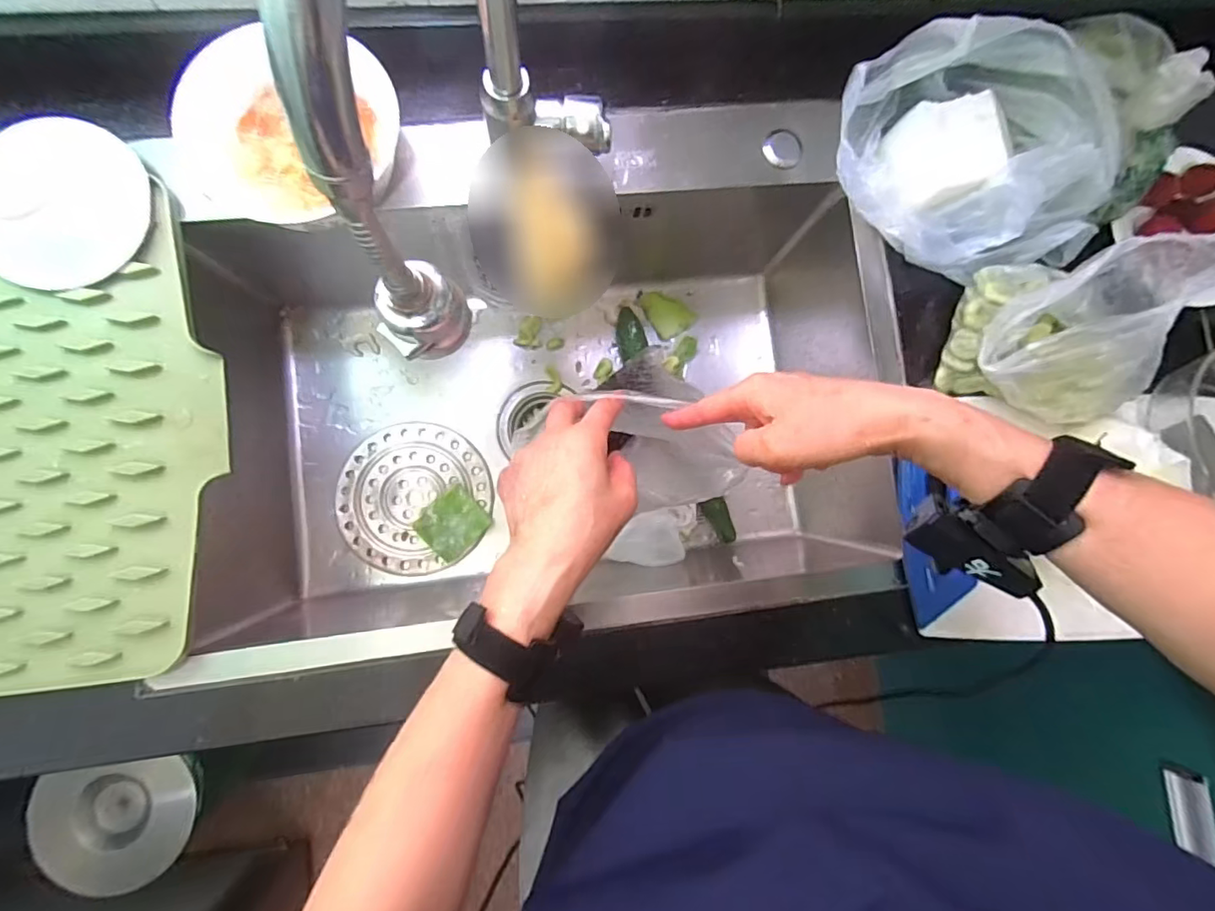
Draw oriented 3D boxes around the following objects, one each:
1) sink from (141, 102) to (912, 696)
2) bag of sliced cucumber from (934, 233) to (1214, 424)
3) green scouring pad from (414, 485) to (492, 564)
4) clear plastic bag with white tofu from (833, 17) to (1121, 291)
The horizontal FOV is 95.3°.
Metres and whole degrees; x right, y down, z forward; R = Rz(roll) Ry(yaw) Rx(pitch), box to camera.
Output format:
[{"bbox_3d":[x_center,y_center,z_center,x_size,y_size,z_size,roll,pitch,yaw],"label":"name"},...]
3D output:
[{"bbox_3d":[-0.067,-0.062,0.568,0.637,0.204,0.446,-8,86,-6],"label":"sink"},{"bbox_3d":[0.372,-0.099,0.427,0.131,0.139,0.120,15,84,-4],"label":"bag of sliced cucumber"},{"bbox_3d":[-0.175,0.077,0.628,0.066,0.013,0.062,-43,90,-7],"label":"green scouring pad"},{"bbox_3d":[0.302,-0.248,0.468,0.182,0.091,0.213,-29,88,-7],"label":"clear plastic bag with white tofu"}]

